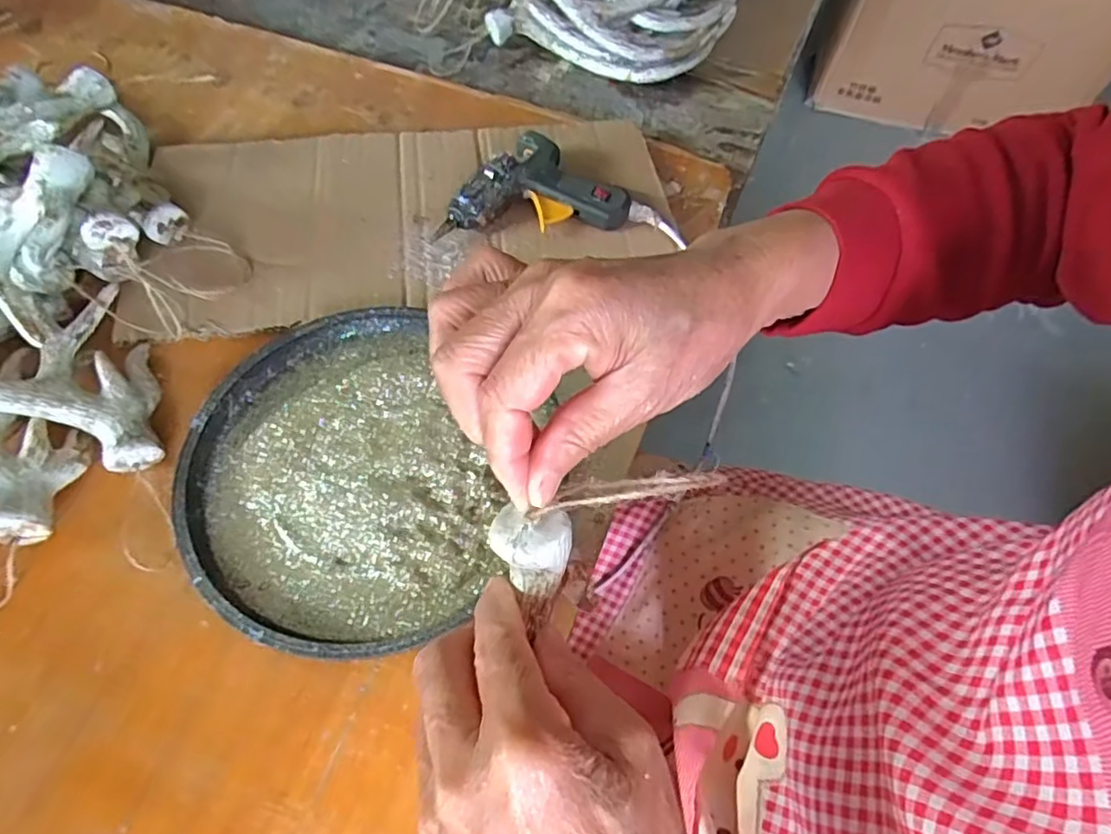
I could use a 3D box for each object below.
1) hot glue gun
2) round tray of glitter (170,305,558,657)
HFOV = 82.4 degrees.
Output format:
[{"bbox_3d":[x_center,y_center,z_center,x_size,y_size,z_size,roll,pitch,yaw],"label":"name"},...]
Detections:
[{"bbox_3d":[-0.018,-0.187,0.512,0.145,0.033,0.087,-3,59,-2],"label":"hot glue gun"},{"bbox_3d":[-0.123,0.029,0.394,0.205,0.020,0.213,0,59,0],"label":"round tray of glitter"}]

